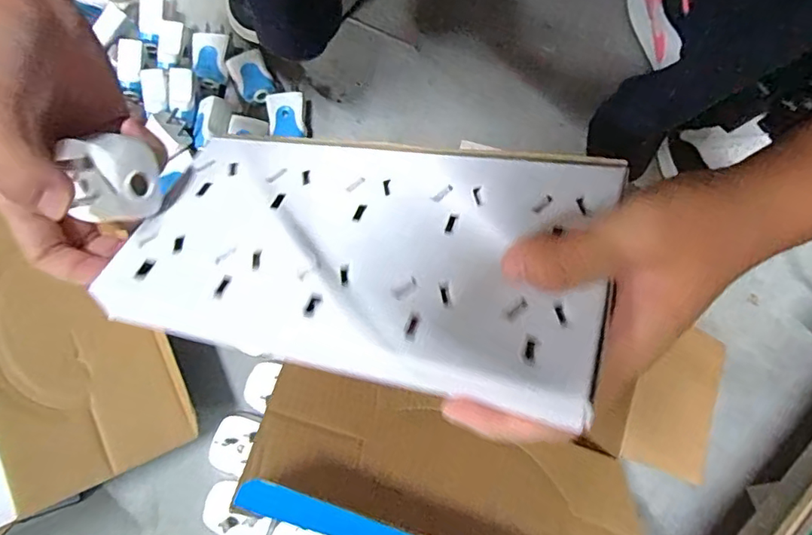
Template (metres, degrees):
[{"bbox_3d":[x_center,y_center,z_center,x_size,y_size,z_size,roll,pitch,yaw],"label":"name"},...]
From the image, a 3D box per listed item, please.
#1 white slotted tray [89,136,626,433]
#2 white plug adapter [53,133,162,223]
[{"bbox_3d":[-0.023,-0.012,0.231,0.204,0.009,0.116,9,57,19],"label":"white slotted tray"},{"bbox_3d":[-0.136,-0.040,0.242,0.041,0.022,0.034,-1,77,-1],"label":"white plug adapter"}]

